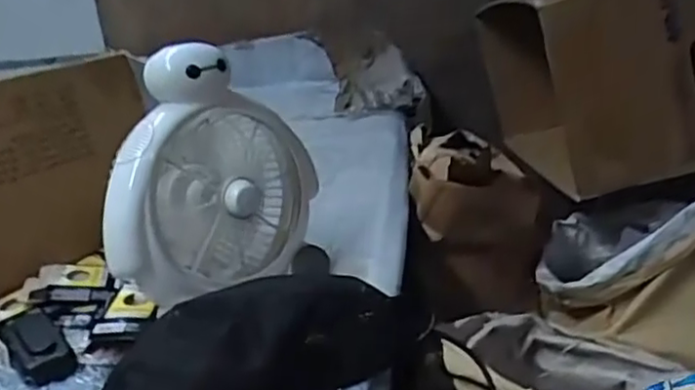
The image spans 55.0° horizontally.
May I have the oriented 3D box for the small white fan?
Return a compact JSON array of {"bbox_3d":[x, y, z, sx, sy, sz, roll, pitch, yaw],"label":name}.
[{"bbox_3d":[-0.150,-0.021,0.703,0.122,0.243,0.236,6,24,29],"label":"small white fan"}]

